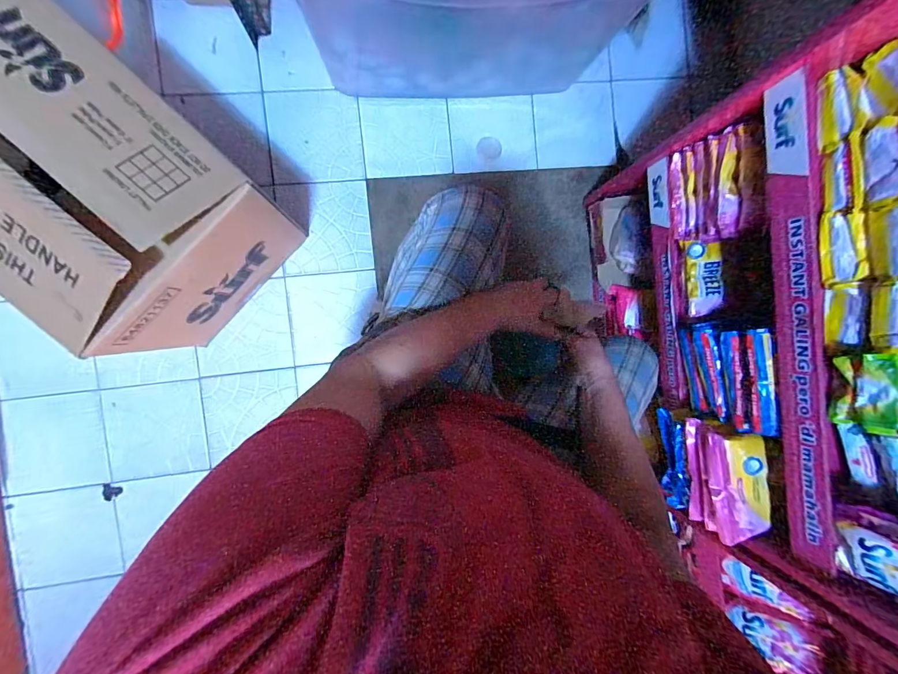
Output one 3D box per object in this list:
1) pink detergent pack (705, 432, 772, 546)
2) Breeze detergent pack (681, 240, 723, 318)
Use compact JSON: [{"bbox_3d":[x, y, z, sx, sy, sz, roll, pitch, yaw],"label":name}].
[{"bbox_3d":[0.407,0.213,0.551,0.059,0.046,0.150,-5,92,-6],"label":"pink detergent pack"},{"bbox_3d":[0.420,-0.097,0.633,0.050,0.030,0.119,-5,92,-6],"label":"Breeze detergent pack"}]

